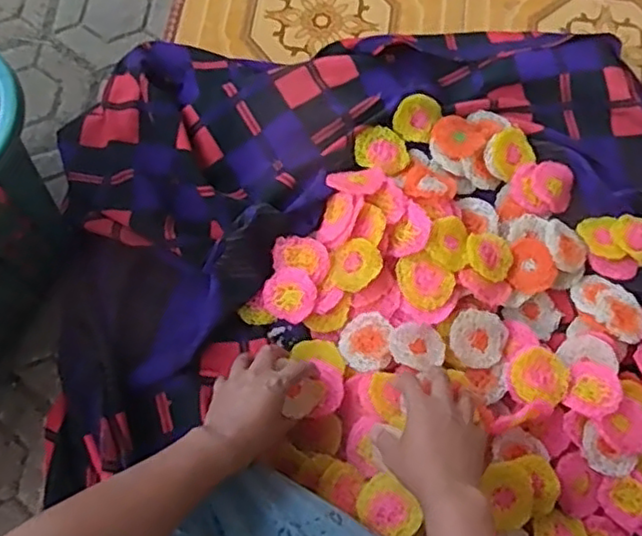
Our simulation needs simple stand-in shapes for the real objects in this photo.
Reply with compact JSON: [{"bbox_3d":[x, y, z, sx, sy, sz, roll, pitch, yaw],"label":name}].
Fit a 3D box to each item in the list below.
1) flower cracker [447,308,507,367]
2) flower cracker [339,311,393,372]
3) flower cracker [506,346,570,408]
[{"bbox_3d":[0.177,0.077,0.735,0.064,0.008,0.065,0,72,-1],"label":"flower cracker"},{"bbox_3d":[0.050,0.084,0.741,0.059,0.008,0.067,-3,68,18],"label":"flower cracker"},{"bbox_3d":[0.241,0.120,0.723,0.065,0.024,0.061,6,72,1],"label":"flower cracker"}]

